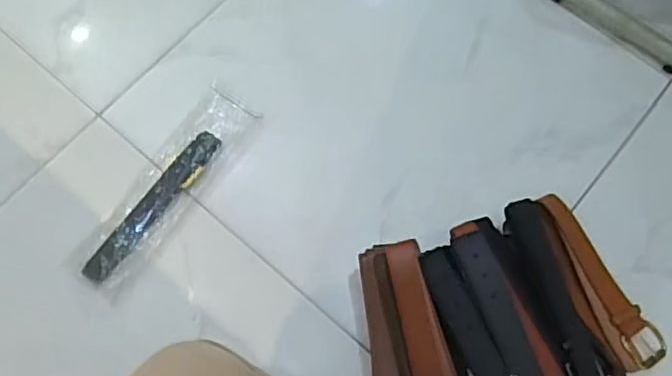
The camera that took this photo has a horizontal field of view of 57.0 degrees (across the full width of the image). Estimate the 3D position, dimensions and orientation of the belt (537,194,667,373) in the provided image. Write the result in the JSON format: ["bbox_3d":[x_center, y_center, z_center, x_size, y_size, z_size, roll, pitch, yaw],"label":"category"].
[{"bbox_3d":[0.334,0.125,0.803,0.086,0.039,0.243,-28,74,-10],"label":"belt"}]

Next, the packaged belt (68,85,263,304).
[{"bbox_3d":[-0.232,-0.001,0.843,0.083,0.024,0.316,33,73,10],"label":"packaged belt"}]

